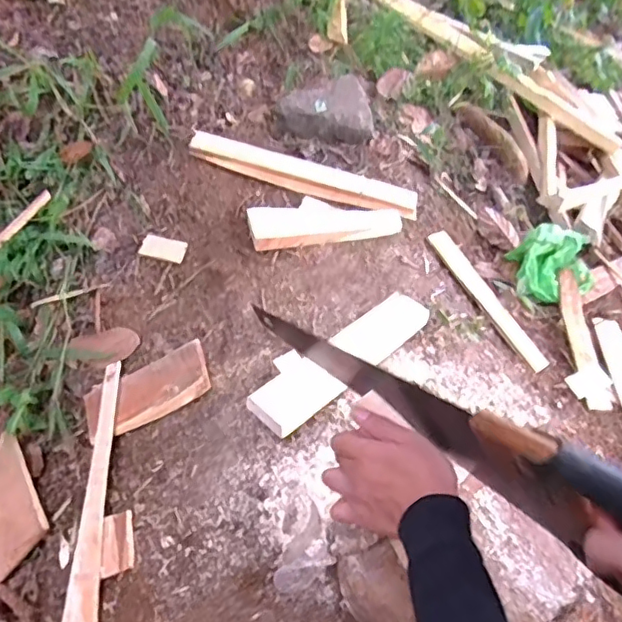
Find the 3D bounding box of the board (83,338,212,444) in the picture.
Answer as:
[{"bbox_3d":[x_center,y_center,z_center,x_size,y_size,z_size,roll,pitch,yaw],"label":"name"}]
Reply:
[{"bbox_3d":[-0.232,0.114,0.805,0.187,0.013,0.087,-25,54,4],"label":"board"}]

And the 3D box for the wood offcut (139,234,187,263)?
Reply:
[{"bbox_3d":[-0.238,-0.101,0.930,0.076,0.005,0.039,17,73,13],"label":"wood offcut"}]

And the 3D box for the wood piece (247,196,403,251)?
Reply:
[{"bbox_3d":[0.023,-0.152,0.945,0.245,0.038,0.095,-9,50,-2],"label":"wood piece"}]

